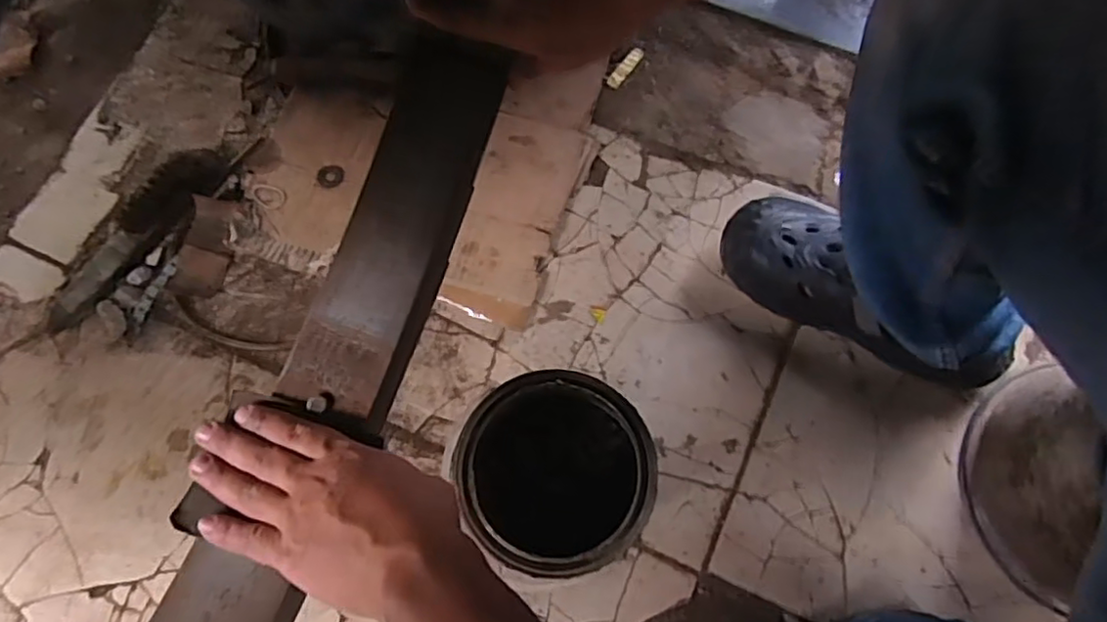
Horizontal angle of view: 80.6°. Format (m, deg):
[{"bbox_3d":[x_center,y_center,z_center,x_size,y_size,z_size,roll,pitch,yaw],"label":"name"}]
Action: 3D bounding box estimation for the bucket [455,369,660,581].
[{"bbox_3d":[0.003,0.140,0.558,0.143,0.156,0.144,0,74,1],"label":"bucket"}]

